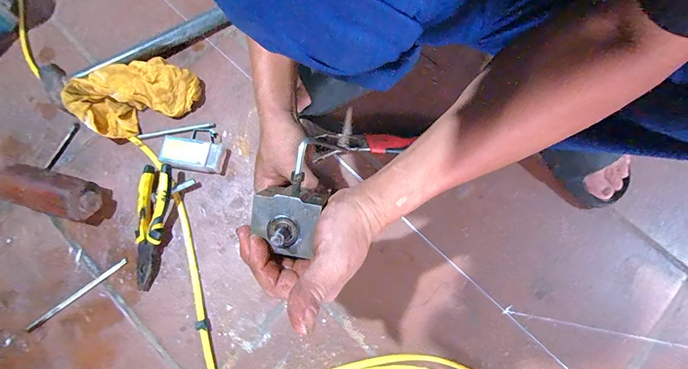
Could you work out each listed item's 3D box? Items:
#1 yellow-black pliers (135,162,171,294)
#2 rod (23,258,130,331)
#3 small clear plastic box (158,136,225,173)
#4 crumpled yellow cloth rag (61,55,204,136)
[{"bbox_3d":[-0.279,0.059,0.466,0.046,0.034,0.173,1,74,-1],"label":"yellow-black pliers"},{"bbox_3d":[-0.371,0.154,0.452,0.147,0.006,0.010,-38,78,-11],"label":"rod"},{"bbox_3d":[-0.234,-0.046,0.499,0.087,0.024,0.045,9,74,1],"label":"small clear plastic box"},{"bbox_3d":[-0.328,-0.144,0.516,0.178,0.054,0.103,-24,76,-8],"label":"crumpled yellow cloth rag"}]

